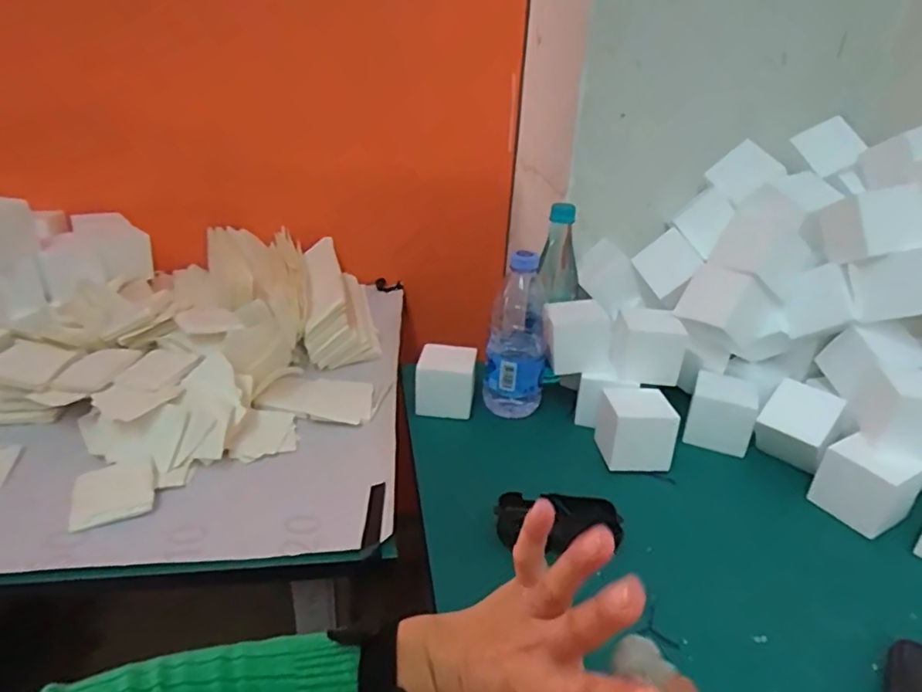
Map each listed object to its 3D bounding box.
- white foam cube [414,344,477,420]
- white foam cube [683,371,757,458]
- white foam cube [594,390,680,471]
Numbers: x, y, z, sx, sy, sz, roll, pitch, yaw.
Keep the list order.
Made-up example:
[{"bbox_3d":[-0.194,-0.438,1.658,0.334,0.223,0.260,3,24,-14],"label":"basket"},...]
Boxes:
[{"bbox_3d":[-0.019,0.045,0.751,0.070,0.069,0.062,3,27,2],"label":"white foam cube"},{"bbox_3d":[0.295,0.081,0.698,0.068,0.071,0.067,13,29,20],"label":"white foam cube"},{"bbox_3d":[0.190,0.090,0.667,0.069,0.070,0.072,2,27,0],"label":"white foam cube"}]

